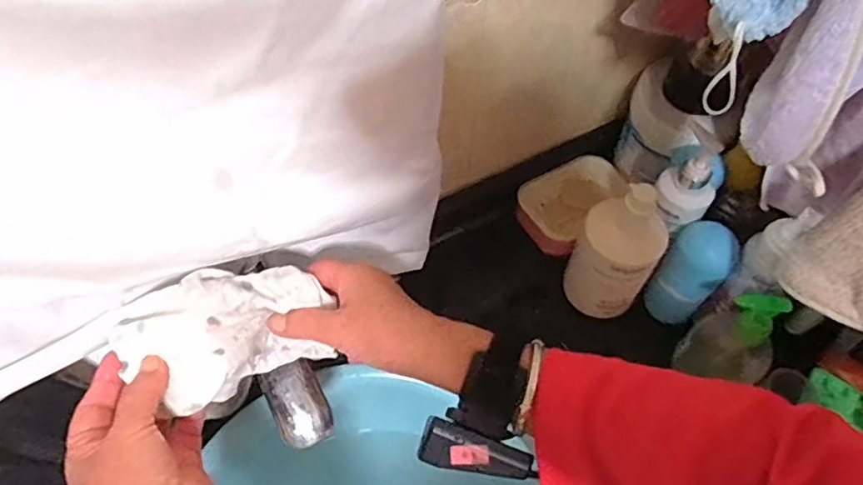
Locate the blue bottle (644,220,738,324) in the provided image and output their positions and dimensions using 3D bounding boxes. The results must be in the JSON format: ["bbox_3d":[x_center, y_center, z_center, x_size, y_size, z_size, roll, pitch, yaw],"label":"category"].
[{"bbox_3d":[0.248,0.033,0.552,0.056,0.119,0.035,38,63,22],"label":"blue bottle"}]

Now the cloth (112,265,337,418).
[{"bbox_3d":[-0.137,0.063,0.392,0.125,0.083,0.075,-26,60,-17],"label":"cloth"}]

